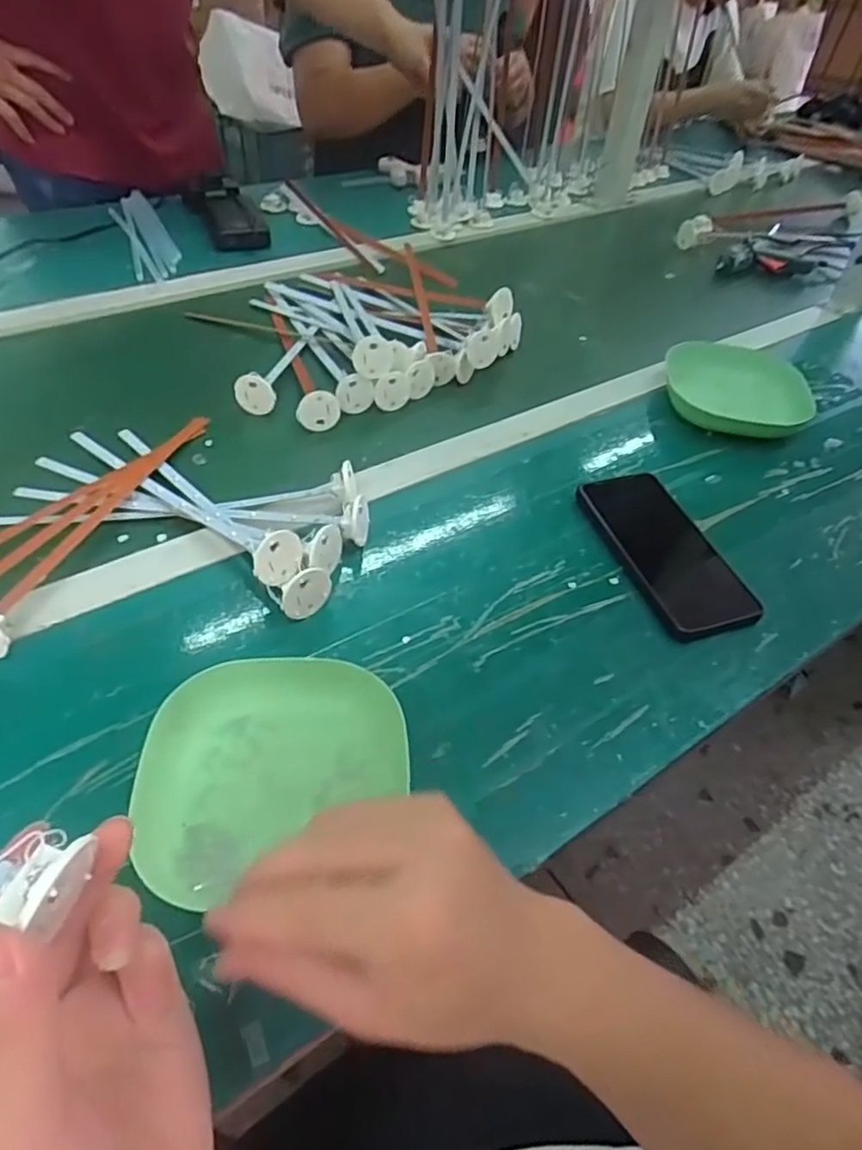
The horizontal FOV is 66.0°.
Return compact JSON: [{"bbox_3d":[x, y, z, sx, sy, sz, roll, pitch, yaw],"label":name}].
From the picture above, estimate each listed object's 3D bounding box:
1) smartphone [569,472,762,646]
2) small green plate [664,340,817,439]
[{"bbox_3d":[0.183,-0.021,0.524,0.079,0.015,0.162,-12,49,-17],"label":"smartphone"},{"bbox_3d":[0.322,-0.192,0.685,0.154,0.044,0.146,3,46,-3],"label":"small green plate"}]

